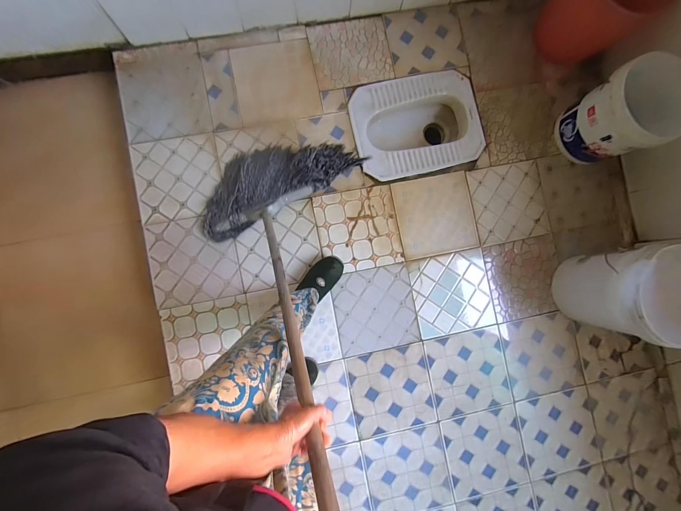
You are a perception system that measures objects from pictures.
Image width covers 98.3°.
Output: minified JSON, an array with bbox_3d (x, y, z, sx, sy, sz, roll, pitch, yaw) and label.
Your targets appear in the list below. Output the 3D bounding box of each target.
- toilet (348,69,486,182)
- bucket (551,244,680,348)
[{"bbox_3d":[0.290,-0.499,1.200,0.481,0.166,0.368,-13,89,-5],"label":"toilet"},{"bbox_3d":[0.934,0.118,0.955,0.293,0.367,0.254,8,87,-4],"label":"bucket"}]

